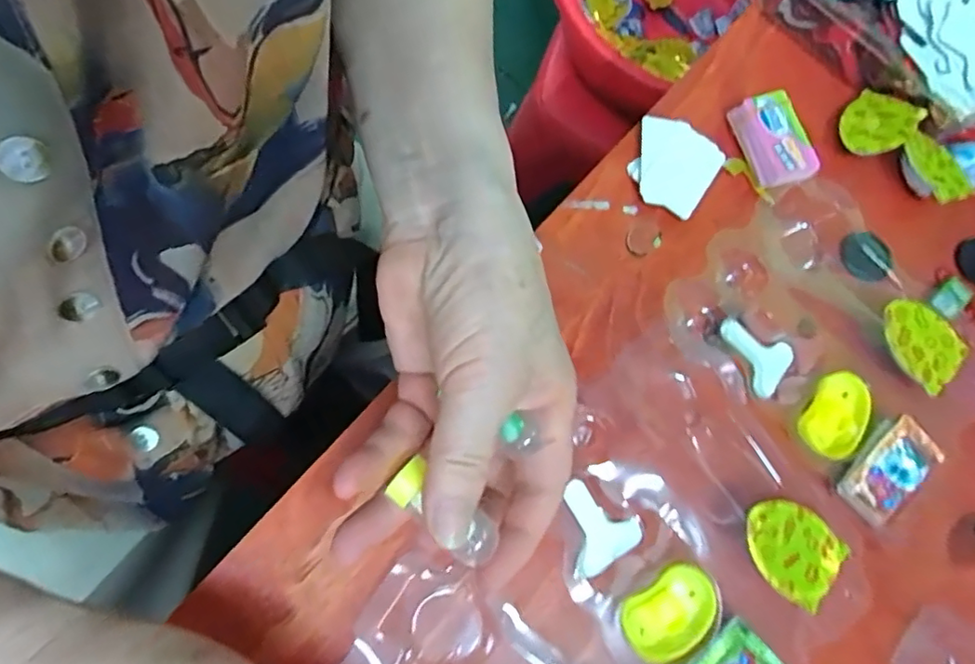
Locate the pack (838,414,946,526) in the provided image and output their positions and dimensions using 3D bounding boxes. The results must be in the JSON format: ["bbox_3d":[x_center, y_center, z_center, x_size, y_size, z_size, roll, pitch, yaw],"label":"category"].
[{"bbox_3d":[0.211,0.071,0.297,0.056,0.004,0.032,-39,83,-15],"label":"pack"}]

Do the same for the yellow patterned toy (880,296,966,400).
[{"bbox_3d":[0.238,0.004,0.313,0.034,0.009,0.049,-36,83,-14],"label":"yellow patterned toy"}]

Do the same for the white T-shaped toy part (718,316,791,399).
[{"bbox_3d":[0.142,0.010,0.308,0.041,0.006,0.036,41,74,4],"label":"white T-shaped toy part"}]

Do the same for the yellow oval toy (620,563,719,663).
[{"bbox_3d":[0.086,0.132,0.266,0.045,0.009,0.032,-35,82,-14],"label":"yellow oval toy"}]

